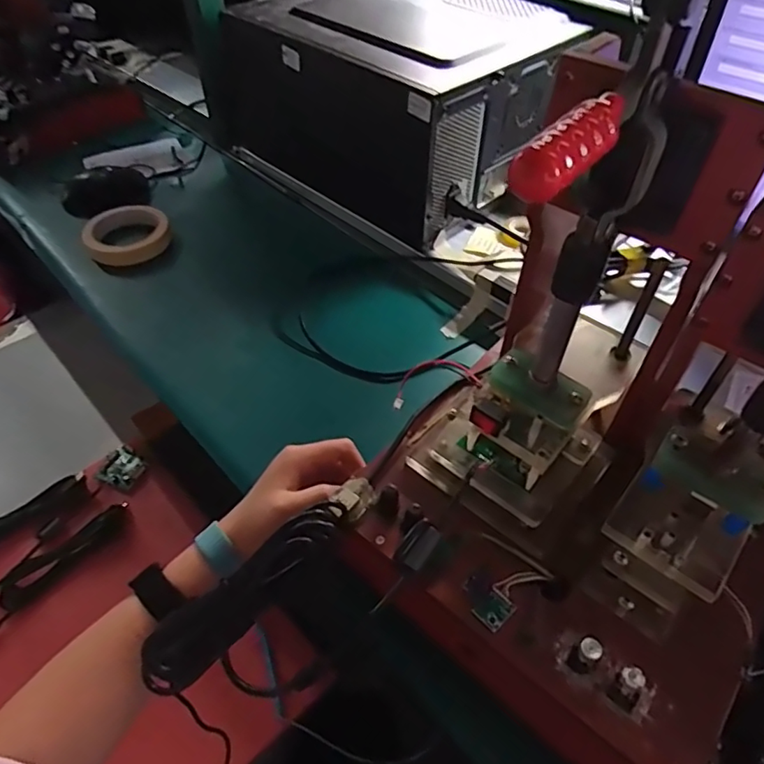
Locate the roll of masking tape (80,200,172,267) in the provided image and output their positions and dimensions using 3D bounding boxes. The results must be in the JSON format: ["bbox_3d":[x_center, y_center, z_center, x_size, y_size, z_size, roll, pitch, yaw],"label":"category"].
[{"bbox_3d":[-0.313,-0.181,0.695,0.103,0.030,0.103,0,48,0],"label":"roll of masking tape"}]

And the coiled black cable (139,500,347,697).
[{"bbox_3d":[-0.084,0.134,0.358,0.152,0.037,0.024,-43,57,-1],"label":"coiled black cable"}]

